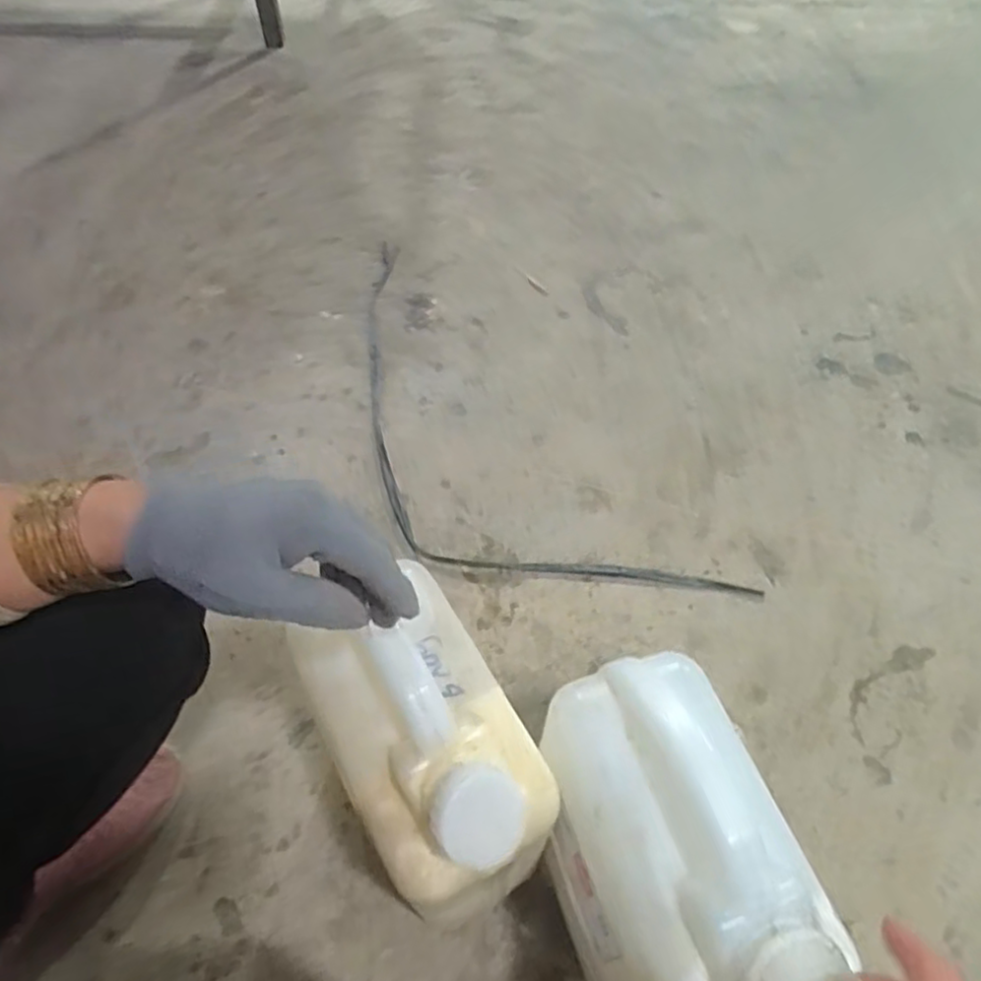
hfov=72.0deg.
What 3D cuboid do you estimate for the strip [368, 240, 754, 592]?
[{"bbox_3d":[-0.039,-0.065,0.851,0.269,0.022,0.749,-33,62,-19],"label":"strip"}]

